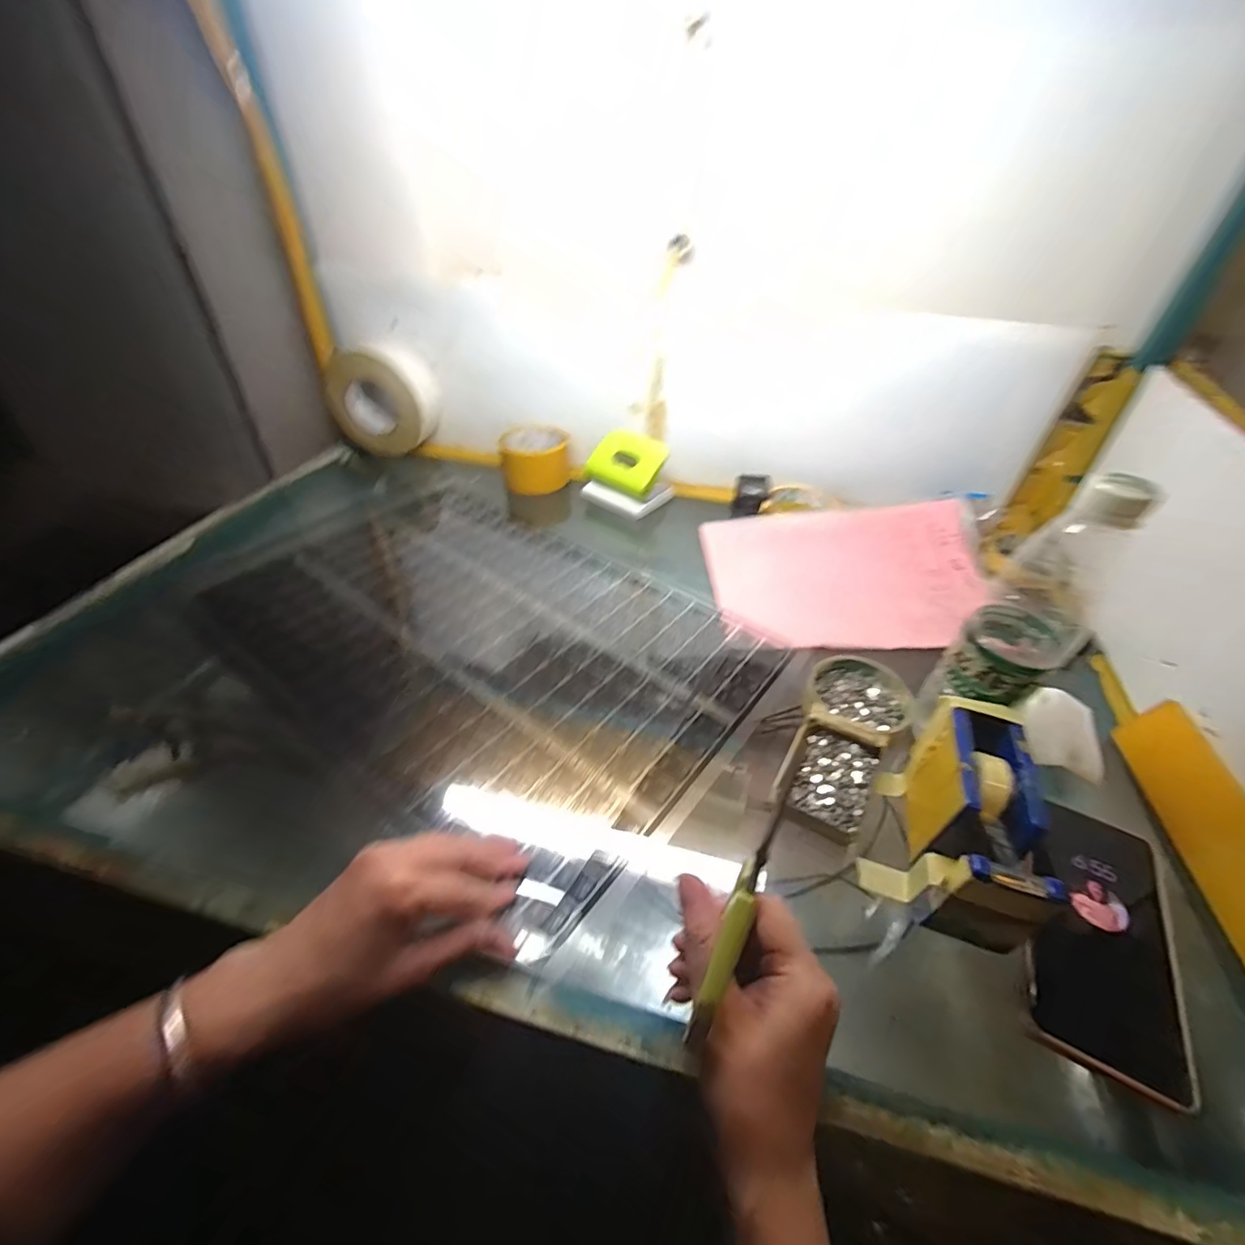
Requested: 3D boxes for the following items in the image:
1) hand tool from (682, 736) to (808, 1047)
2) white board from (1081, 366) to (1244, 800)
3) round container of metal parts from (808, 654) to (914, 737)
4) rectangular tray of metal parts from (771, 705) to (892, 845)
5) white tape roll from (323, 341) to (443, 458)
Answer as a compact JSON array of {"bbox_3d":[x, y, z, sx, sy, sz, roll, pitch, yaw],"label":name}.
[{"bbox_3d":[0.060,0.126,0.257,0.012,0.011,0.141,20,75,21],"label":"hand tool"},{"bbox_3d":[0.469,-0.045,0.455,0.017,0.198,0.413,13,41,13],"label":"white board"},{"bbox_3d":[0.204,0.062,0.468,0.080,0.018,0.085,1,40,-1],"label":"round container of metal parts"},{"bbox_3d":[0.153,0.110,0.403,0.062,0.020,0.097,24,45,24],"label":"rectangular tray of metal parts"},{"bbox_3d":[-0.341,-0.309,0.781,0.153,0.146,0.047,5,40,4],"label":"white tape roll"}]

